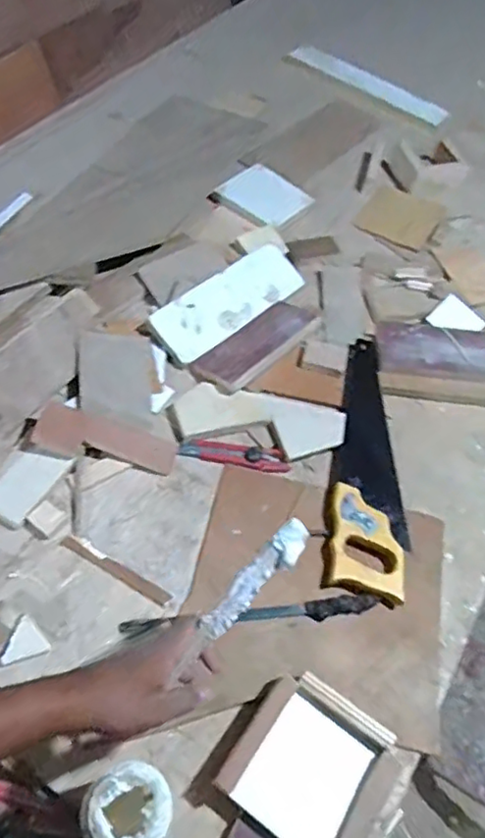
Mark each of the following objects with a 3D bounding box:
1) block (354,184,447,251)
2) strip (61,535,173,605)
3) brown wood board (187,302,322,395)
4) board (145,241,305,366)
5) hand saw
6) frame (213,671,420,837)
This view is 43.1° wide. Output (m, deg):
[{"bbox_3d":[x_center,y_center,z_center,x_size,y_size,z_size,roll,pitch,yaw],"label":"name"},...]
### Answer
[{"bbox_3d":[0.309,-0.395,1.203,0.140,0.014,0.138,31,58,15],"label":"block"},{"bbox_3d":[-0.155,0.186,0.759,0.149,0.005,0.019,27,58,9],"label":"strip"},{"bbox_3d":[0.022,-0.113,0.951,0.202,0.021,0.102,-38,49,-19],"label":"brown wood board"},{"bbox_3d":[-0.015,-0.194,0.995,0.284,0.014,0.096,-38,88,-22],"label":"board"},{"bbox_3d":[0.185,0.047,0.869,0.109,0.035,0.409,11,55,1],"label":"hand saw"},{"bbox_3d":[0.078,0.369,0.645,0.182,0.050,0.148,31,58,15],"label":"frame"}]

